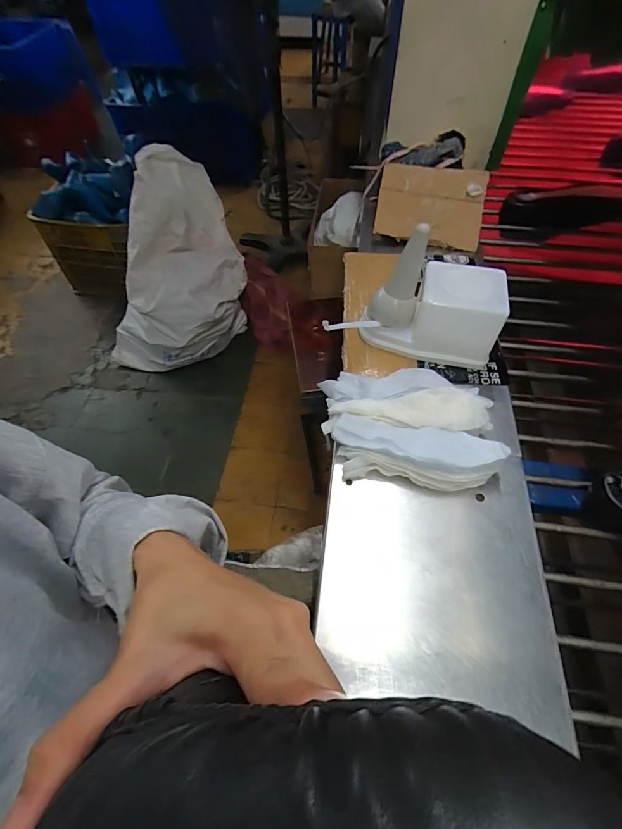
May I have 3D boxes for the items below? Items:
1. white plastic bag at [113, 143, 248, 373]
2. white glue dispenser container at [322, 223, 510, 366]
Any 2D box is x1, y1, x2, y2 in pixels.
[{"bbox_3d":[-0.549,-0.532,1.473,0.571,0.664,0.407,-12,56,-9],"label":"white plastic bag"},{"bbox_3d":[0.145,-0.151,0.547,0.234,0.137,0.112,5,55,3],"label":"white glue dispenser container"}]

